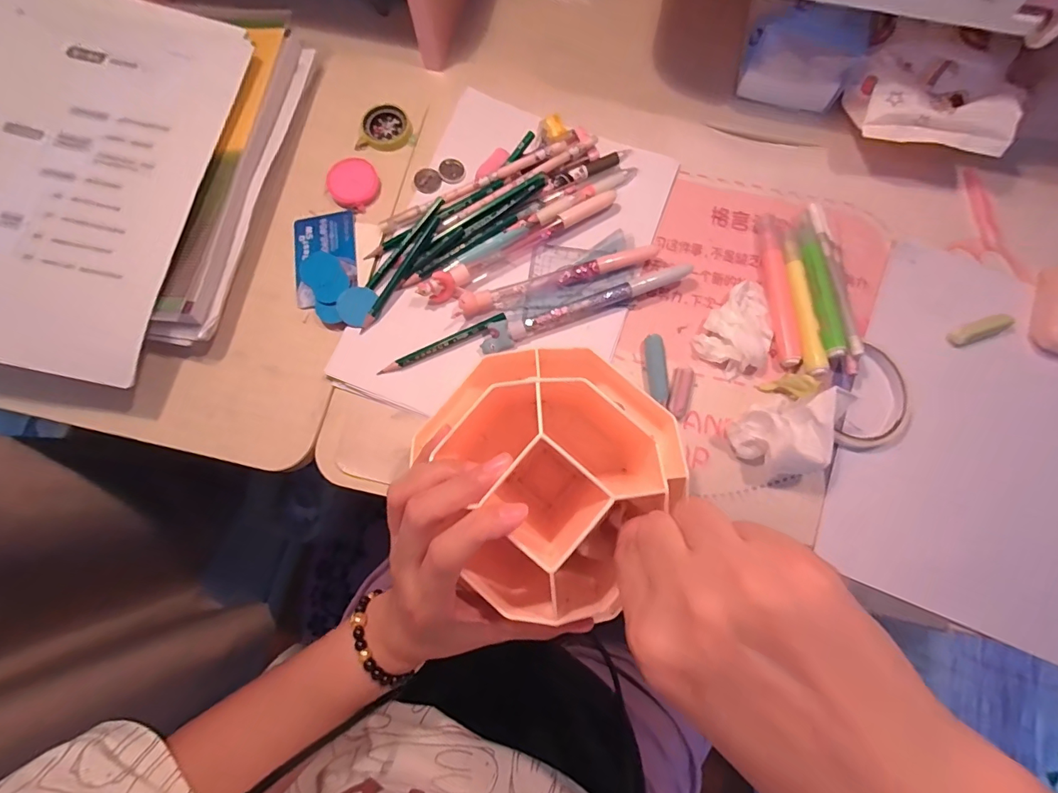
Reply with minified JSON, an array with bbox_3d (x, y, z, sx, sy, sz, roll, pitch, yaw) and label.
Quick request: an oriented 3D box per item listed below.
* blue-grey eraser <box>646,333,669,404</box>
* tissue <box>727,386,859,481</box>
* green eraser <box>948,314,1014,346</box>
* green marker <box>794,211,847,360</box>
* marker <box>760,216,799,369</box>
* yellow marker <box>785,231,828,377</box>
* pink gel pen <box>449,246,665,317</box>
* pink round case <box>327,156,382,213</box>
[{"bbox_3d":[0.105,-0.022,0.362,0.018,0.011,0.055,0,78,0],"label":"blue-grey eraser"},{"bbox_3d":[0.192,0.031,0.331,0.069,0.046,0.057,-16,78,-4],"label":"tissue"},{"bbox_3d":[0.374,-0.055,0.366,0.045,0.012,0.015,-20,78,8],"label":"green eraser"},{"bbox_3d":[0.239,-0.095,0.370,0.017,0.022,0.131,0,78,0],"label":"green marker"},{"bbox_3d":[0.209,-0.091,0.375,0.017,0.015,0.135,0,78,0],"label":"marker"},{"bbox_3d":[0.225,-0.079,0.368,0.017,0.020,0.129,2,78,0],"label":"yellow marker"},{"bbox_3d":[0.022,-0.101,0.373,0.173,0.017,0.020,-17,78,-4],"label":"pink gel pen"},{"bbox_3d":[-0.157,-0.191,0.400,0.042,0.009,0.046,39,78,-11],"label":"pink round case"}]

